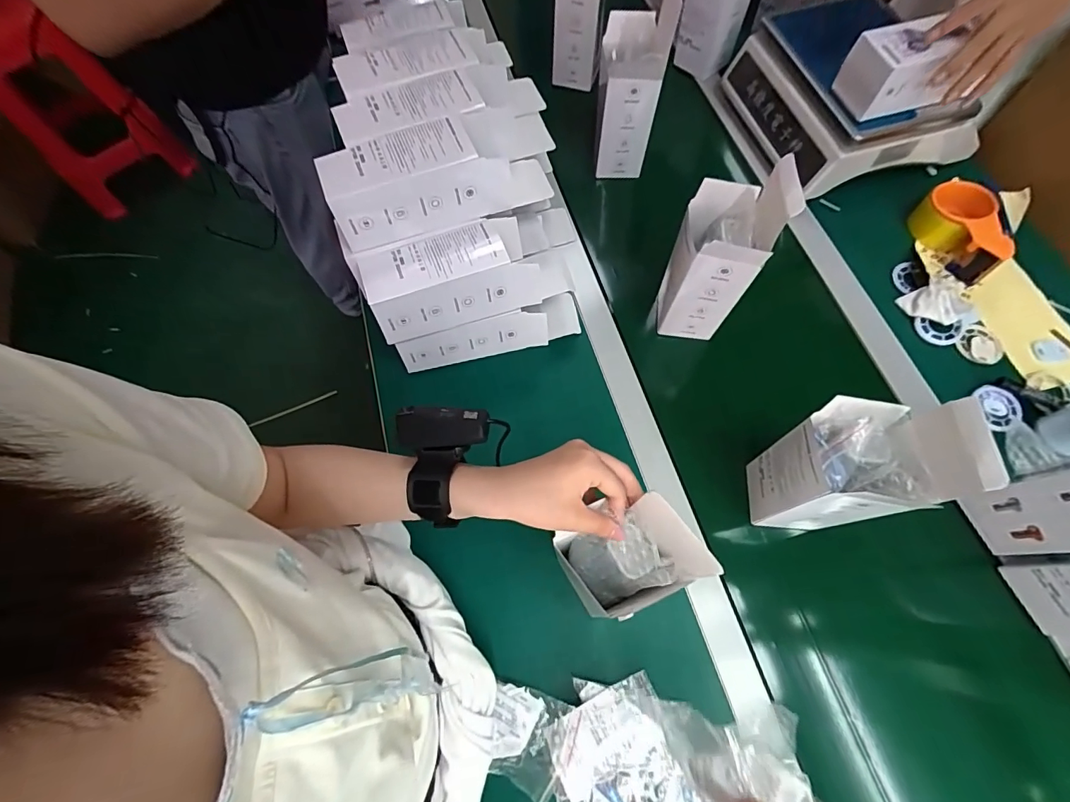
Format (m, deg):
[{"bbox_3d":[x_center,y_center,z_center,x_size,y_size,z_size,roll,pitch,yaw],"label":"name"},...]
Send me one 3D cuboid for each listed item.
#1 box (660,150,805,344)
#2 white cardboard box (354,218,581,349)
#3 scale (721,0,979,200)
[{"bbox_3d":[0.209,-0.168,0.532,0.081,0.232,0.083,13,70,7],"label":"box"},{"bbox_3d":[-0.081,-0.150,0.548,0.232,0.078,0.086,-18,69,-4],"label":"white cardboard box"},{"bbox_3d":[0.483,-0.476,0.689,0.273,0.110,0.284,-18,69,-4],"label":"scale"}]

